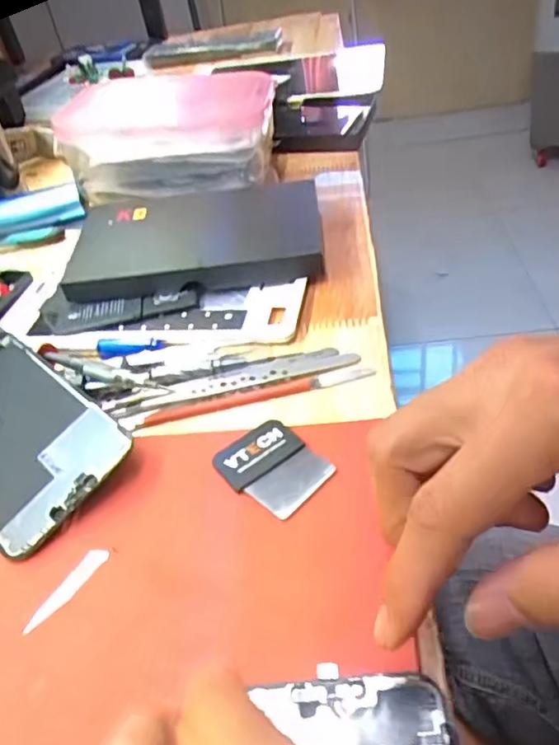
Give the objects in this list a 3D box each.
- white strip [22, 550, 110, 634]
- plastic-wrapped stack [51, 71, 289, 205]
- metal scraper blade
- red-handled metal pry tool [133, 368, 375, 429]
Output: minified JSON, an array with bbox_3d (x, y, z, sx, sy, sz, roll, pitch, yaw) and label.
[{"bbox_3d":[-0.086,0.088,0.240,0.008,0.004,0.041,21,49,27],"label":"white strip"},{"bbox_3d":[-0.095,-0.201,0.490,0.183,0.066,0.123,-4,42,2],"label":"plastic-wrapped stack"},{"bbox_3d":[-0.004,0.043,0.273,0.039,0.004,0.049,-34,49,-27],"label":"metal scraper blade"},{"bbox_3d":[-0.014,0.013,0.318,0.129,0.007,0.009,-9,42,-3],"label":"red-handled metal pry tool"}]

